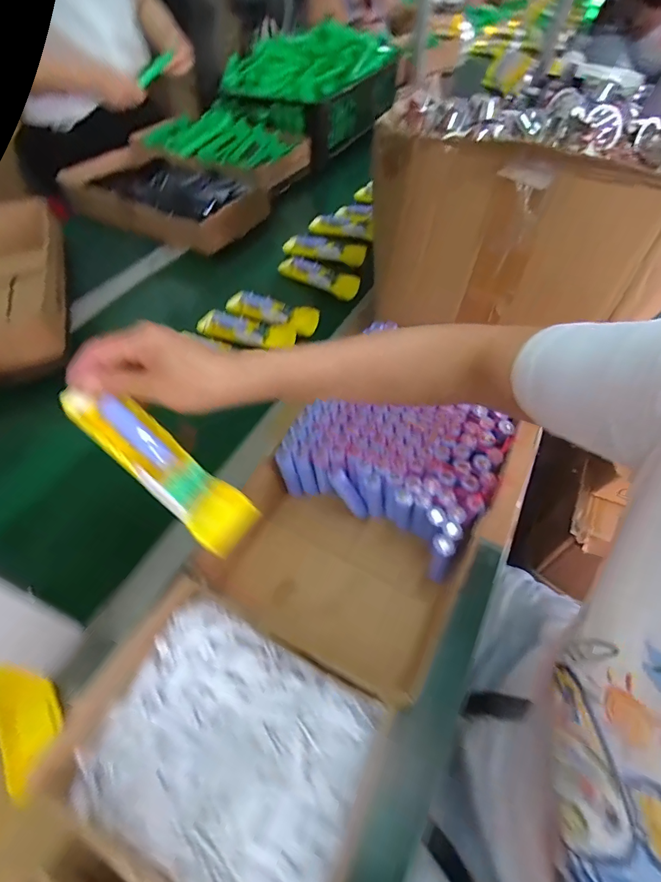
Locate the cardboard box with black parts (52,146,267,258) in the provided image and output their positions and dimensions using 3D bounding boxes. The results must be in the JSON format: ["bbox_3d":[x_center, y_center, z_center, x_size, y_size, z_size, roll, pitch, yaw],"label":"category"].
[{"bbox_3d":[-0.343,-0.519,0.872,0.397,0.075,0.241,19,56,14],"label":"cardboard box with black parts"}]

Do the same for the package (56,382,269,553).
[{"bbox_3d":[-0.134,0.019,0.330,0.170,0.012,0.049,43,60,-7],"label":"package"}]

